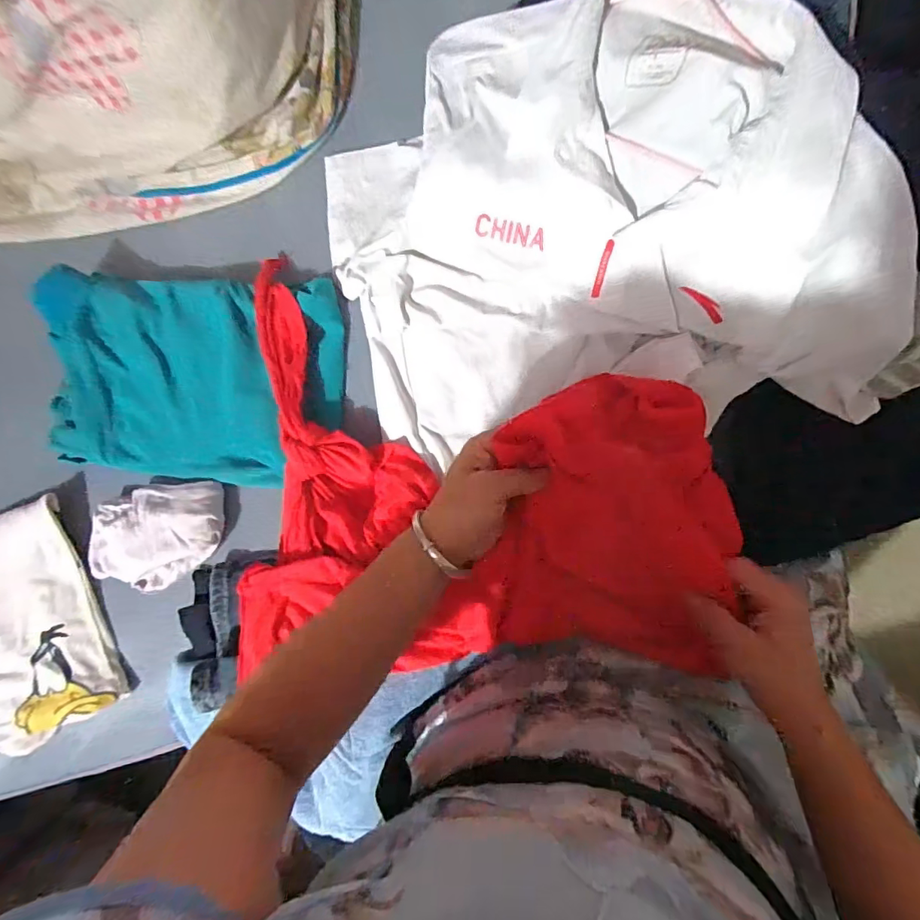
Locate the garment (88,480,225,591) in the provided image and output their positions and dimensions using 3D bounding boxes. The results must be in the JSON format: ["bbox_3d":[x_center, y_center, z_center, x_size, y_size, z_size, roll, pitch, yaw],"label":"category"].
[{"bbox_3d":[-0.330,0.082,0.510,0.158,0.036,0.111,-4,86,8],"label":"garment"}]

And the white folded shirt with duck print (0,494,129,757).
[{"bbox_3d":[-0.507,0.190,0.538,0.229,0.030,0.246,-21,84,6],"label":"white folded shirt with duck print"}]

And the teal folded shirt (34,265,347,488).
[{"bbox_3d":[-0.283,-0.087,0.525,0.314,0.072,0.205,4,87,9],"label":"teal folded shirt"}]

